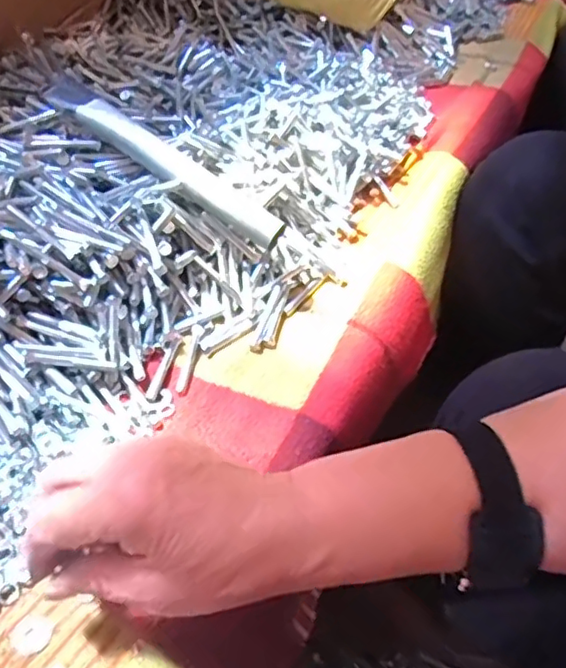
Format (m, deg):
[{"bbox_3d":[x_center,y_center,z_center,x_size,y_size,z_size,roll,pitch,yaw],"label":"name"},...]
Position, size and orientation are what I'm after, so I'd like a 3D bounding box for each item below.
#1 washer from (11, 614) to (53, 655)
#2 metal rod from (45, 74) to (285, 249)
[{"bbox_3d":[-0.132,0.158,0.323,0.020,0.004,0.020,32,41,22],"label":"washer"},{"bbox_3d":[-0.093,-0.134,0.469,0.218,0.017,0.023,35,54,10],"label":"metal rod"}]

